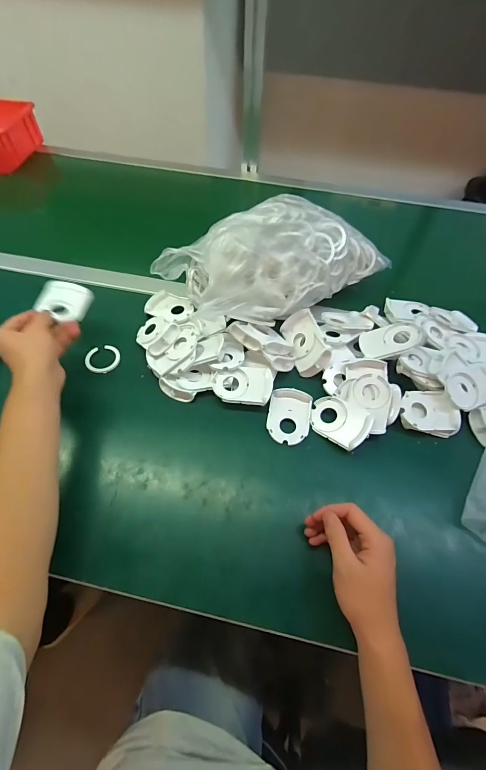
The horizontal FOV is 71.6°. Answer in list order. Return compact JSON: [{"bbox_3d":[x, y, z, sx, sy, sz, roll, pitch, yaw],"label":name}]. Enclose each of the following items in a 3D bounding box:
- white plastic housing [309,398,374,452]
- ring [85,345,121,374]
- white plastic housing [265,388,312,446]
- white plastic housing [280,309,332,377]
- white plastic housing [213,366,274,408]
[{"bbox_3d":[0.132,0.049,0.462,0.083,0.010,0.057,30,79,39],"label":"white plastic housing"},{"bbox_3d":[-0.219,-0.041,0.525,0.051,0.007,0.049,1,57,-1],"label":"ring"},{"bbox_3d":[0.065,0.043,0.474,0.058,0.009,0.080,10,65,5],"label":"white plastic housing"},{"bbox_3d":[0.097,-0.067,0.525,0.056,0.018,0.106,-35,56,30],"label":"white plastic housing"},{"bbox_3d":[0.000,0.001,0.482,0.082,0.018,0.053,7,57,3],"label":"white plastic housing"}]

